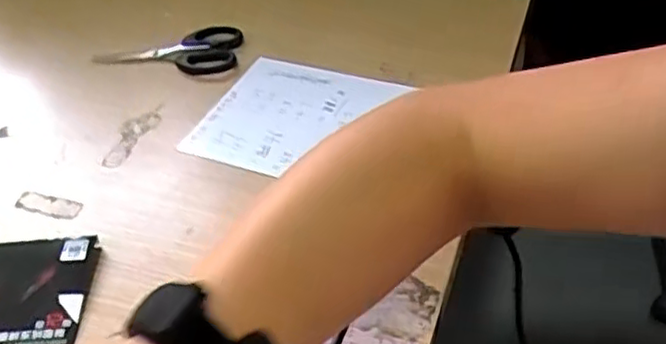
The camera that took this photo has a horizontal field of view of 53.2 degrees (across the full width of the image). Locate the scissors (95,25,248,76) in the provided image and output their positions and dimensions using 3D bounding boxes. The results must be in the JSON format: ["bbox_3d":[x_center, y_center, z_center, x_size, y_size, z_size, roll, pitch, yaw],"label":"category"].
[{"bbox_3d":[-0.144,-0.102,0.582,0.130,0.013,0.061,-11,43,-6],"label":"scissors"}]

